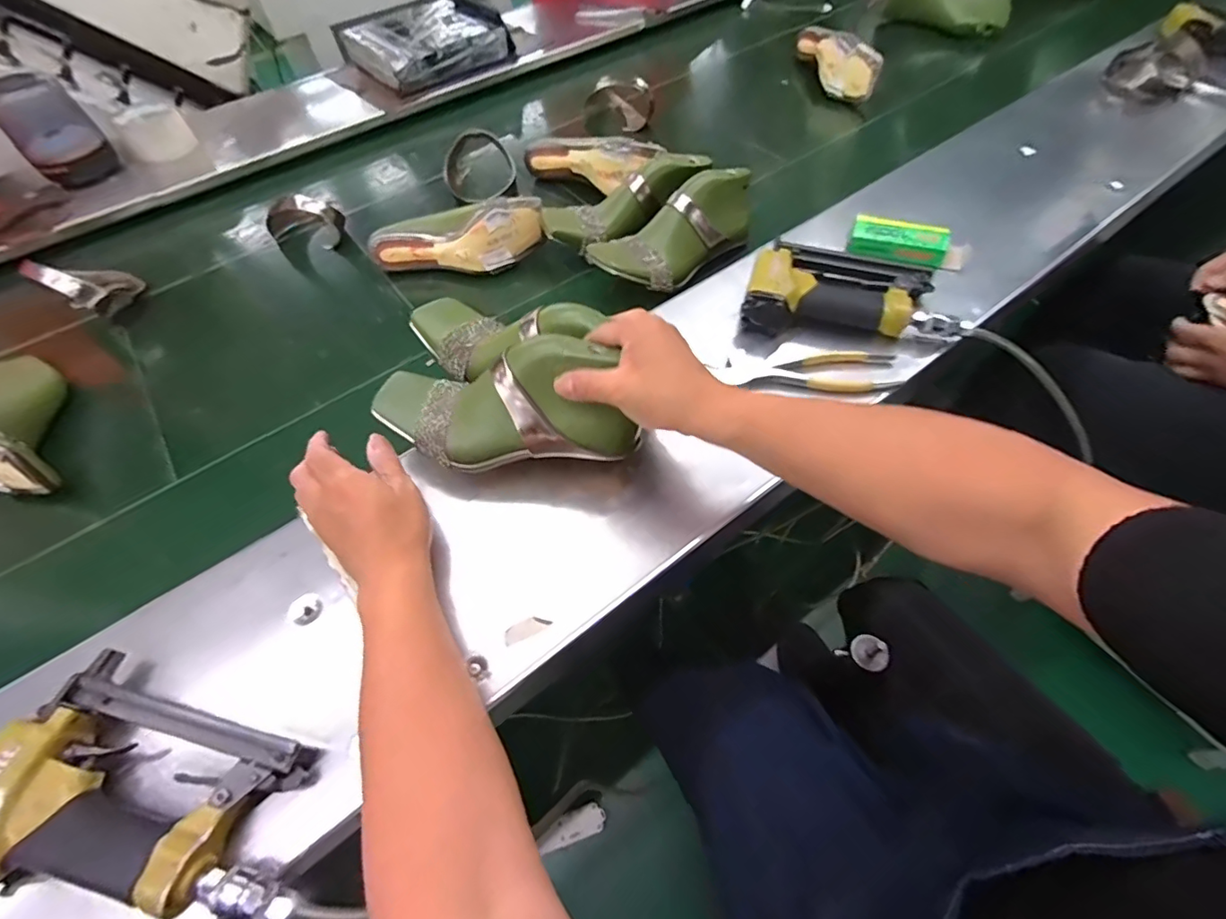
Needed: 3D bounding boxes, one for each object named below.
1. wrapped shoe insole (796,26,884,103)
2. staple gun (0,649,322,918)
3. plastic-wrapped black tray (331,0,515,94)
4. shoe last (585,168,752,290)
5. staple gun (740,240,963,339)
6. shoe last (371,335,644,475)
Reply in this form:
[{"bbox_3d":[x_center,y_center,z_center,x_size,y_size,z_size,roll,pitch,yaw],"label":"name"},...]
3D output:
[{"bbox_3d":[0.393,-0.728,0.954,0.049,0.074,0.228,-14,57,-5],"label":"wrapped shoe insole"},{"bbox_3d":[-0.317,0.222,0.341,0.182,0.055,0.137,17,60,14],"label":"staple gun"},{"bbox_3d":[-0.364,-0.805,1.018,0.256,0.065,0.240,-40,63,-20],"label":"plastic-wrapped black tray"},{"bbox_3d":[0.079,-0.285,0.664,0.219,0.089,0.081,-38,63,-19],"label":"shoe last"},{"bbox_3d":[0.257,-0.191,0.597,0.222,0.062,0.126,3,58,6],"label":"staple gun"},{"bbox_3d":[-0.099,-0.045,0.456,0.224,0.081,0.084,-1,57,17],"label":"shoe last"}]

